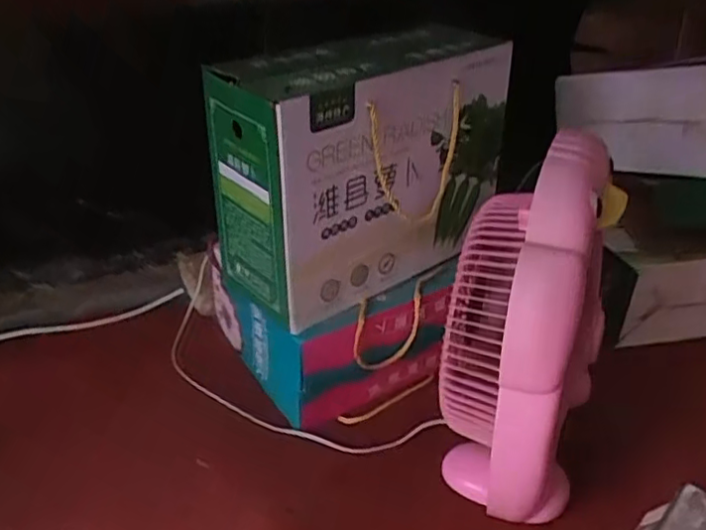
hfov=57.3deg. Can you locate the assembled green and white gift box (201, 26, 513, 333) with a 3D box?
[{"bbox_3d":[0.028,-0.119,0.755,0.350,0.248,0.152,-22,38,-32],"label":"assembled green and white gift box"}]

